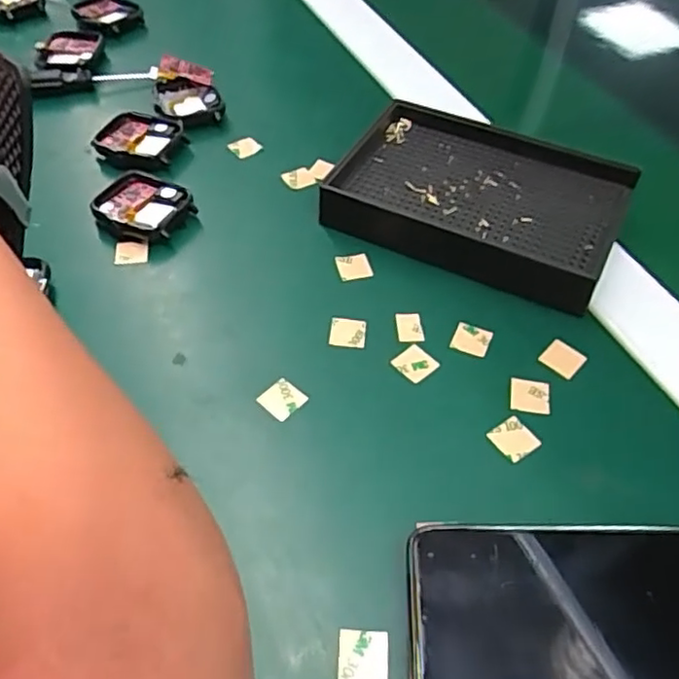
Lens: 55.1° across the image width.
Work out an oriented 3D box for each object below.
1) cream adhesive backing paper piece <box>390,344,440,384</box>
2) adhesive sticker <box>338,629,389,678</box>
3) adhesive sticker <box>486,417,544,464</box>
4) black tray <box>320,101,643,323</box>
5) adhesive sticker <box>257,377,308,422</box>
[{"bbox_3d":[0.032,0.010,0.276,0.015,0.004,0.015,-36,65,-21],"label":"cream adhesive backing paper piece"},{"bbox_3d":[0.007,0.099,0.204,0.015,0.004,0.015,3,54,1],"label":"adhesive sticker"},{"bbox_3d":[0.068,0.039,0.253,0.015,0.004,0.015,-29,57,-22],"label":"adhesive sticker"},{"bbox_3d":[0.069,-0.074,0.326,0.134,0.022,0.091,24,54,16],"label":"black tray"},{"bbox_3d":[-0.023,0.024,0.264,0.015,0.004,0.015,38,68,18],"label":"adhesive sticker"}]

